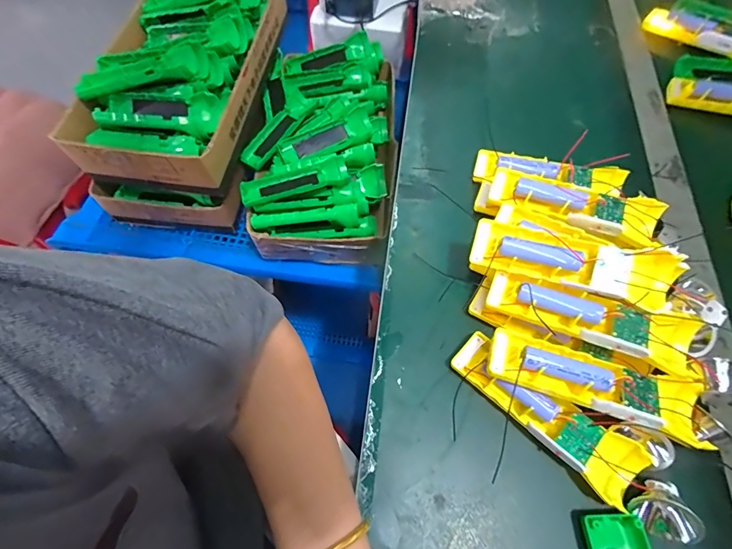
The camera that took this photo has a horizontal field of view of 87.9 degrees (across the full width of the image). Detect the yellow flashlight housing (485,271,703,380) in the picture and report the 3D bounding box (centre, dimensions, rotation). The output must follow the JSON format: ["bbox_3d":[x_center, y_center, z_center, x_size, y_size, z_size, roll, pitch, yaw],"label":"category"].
[{"bbox_3d":[0.191,0.035,0.324,0.163,0.024,0.047,22,66,11],"label":"yellow flashlight housing"}]

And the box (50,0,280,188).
[{"bbox_3d":[-0.285,-0.331,0.591,0.223,0.095,0.401,7,64,4],"label":"box"}]

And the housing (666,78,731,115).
[{"bbox_3d":[0.493,-0.227,0.500,0.170,0.022,0.044,21,66,10],"label":"housing"}]

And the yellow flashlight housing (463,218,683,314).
[{"bbox_3d":[0.185,-0.009,0.333,0.177,0.039,0.052,16,65,8],"label":"yellow flashlight housing"}]

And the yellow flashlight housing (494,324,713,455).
[{"bbox_3d":[0.186,0.089,0.308,0.165,0.038,0.046,17,65,9],"label":"yellow flashlight housing"}]

